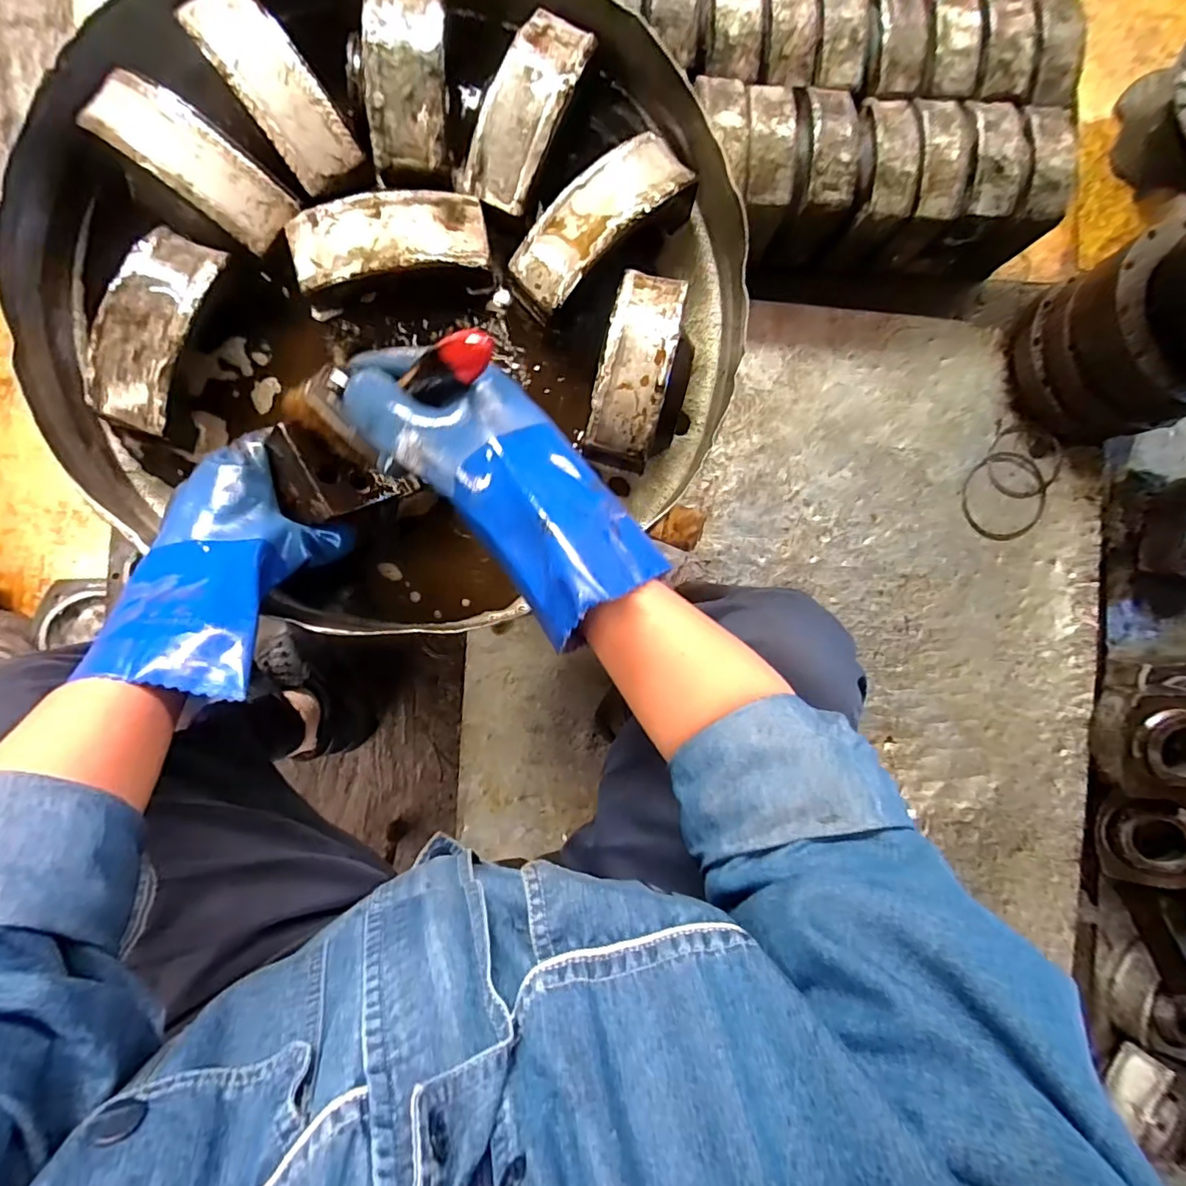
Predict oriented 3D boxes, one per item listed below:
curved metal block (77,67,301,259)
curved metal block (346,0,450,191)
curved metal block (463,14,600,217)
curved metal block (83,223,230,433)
[{"bbox_3d":[-0.318,-0.345,0.449,0.152,0.029,0.059,34,89,-5],"label":"curved metal block"},{"bbox_3d":[-0.155,-0.429,0.462,0.070,0.036,0.161,-2,92,-5],"label":"curved metal block"},{"bbox_3d":[-0.053,-0.404,0.468,0.058,0.031,0.158,24,89,-5],"label":"curved metal block"},{"bbox_3d":[-0.346,-0.210,0.442,0.059,0.026,0.156,15,90,-5],"label":"curved metal block"}]

